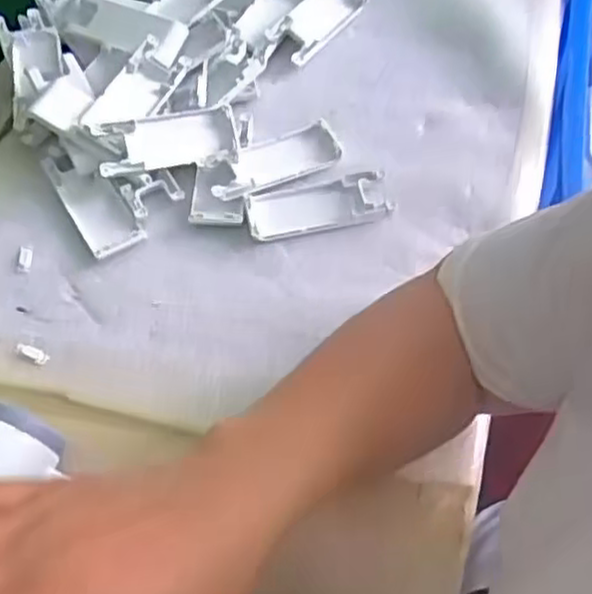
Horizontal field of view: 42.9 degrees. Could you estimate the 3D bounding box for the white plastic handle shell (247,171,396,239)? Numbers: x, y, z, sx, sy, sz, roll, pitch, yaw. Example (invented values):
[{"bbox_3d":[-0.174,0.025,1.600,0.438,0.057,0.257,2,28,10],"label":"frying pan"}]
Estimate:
[{"bbox_3d":[0.015,-0.068,0.539,0.098,0.010,0.043,-8,58,-5],"label":"white plastic handle shell"}]

